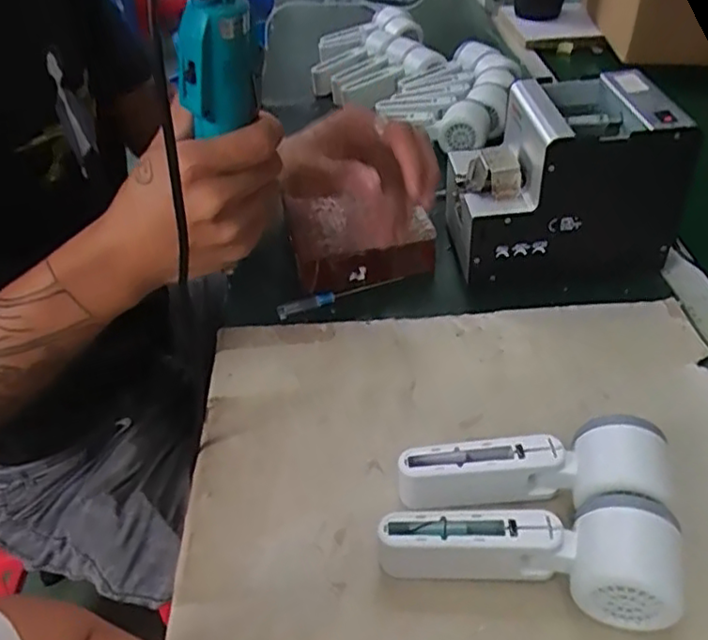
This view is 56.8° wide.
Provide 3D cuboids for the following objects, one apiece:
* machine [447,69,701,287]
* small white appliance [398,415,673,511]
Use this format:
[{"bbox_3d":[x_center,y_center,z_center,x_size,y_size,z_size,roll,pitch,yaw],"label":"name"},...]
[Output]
[{"bbox_3d":[0.183,-0.123,0.591,0.177,0.147,0.134,-5,40,-1],"label":"machine"},{"bbox_3d":[0.111,0.098,0.414,0.163,0.050,0.055,-1,40,3],"label":"small white appliance"}]

